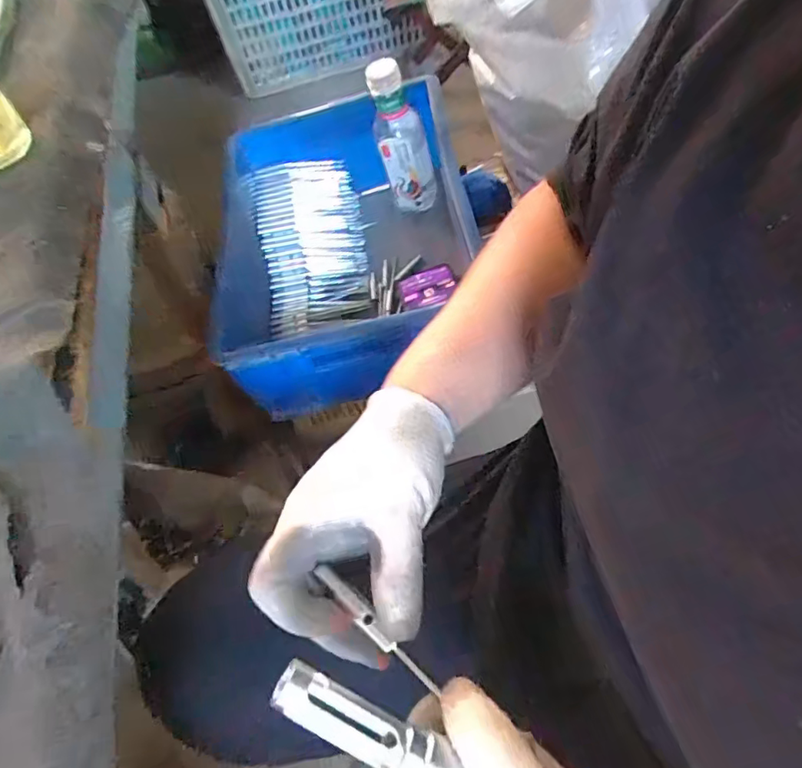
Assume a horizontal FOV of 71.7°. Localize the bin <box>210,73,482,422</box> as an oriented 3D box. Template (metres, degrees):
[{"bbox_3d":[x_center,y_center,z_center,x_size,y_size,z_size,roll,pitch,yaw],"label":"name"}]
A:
[{"bbox_3d":[-0.069,-0.183,0.704,0.312,0.171,0.420,-11,58,3],"label":"bin"}]

